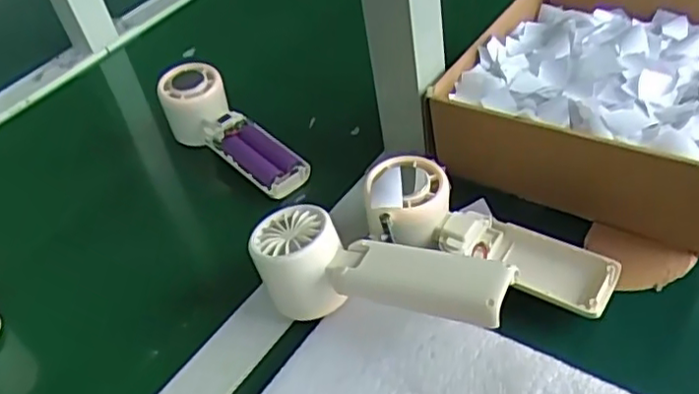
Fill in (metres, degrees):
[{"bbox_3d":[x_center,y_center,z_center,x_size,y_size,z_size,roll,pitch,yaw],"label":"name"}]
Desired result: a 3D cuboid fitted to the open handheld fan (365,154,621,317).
[{"bbox_3d":[0.084,0.026,0.421,0.165,0.035,0.061,24,46,14],"label":"open handheld fan"}]

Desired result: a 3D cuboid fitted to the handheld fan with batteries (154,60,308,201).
[{"bbox_3d":[-0.100,-0.053,0.570,0.162,0.057,0.045,38,55,24],"label":"handheld fan with batteries"}]

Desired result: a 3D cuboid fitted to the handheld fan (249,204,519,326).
[{"bbox_3d":[0.015,0.053,0.402,0.162,0.060,0.052,13,48,25],"label":"handheld fan"}]

